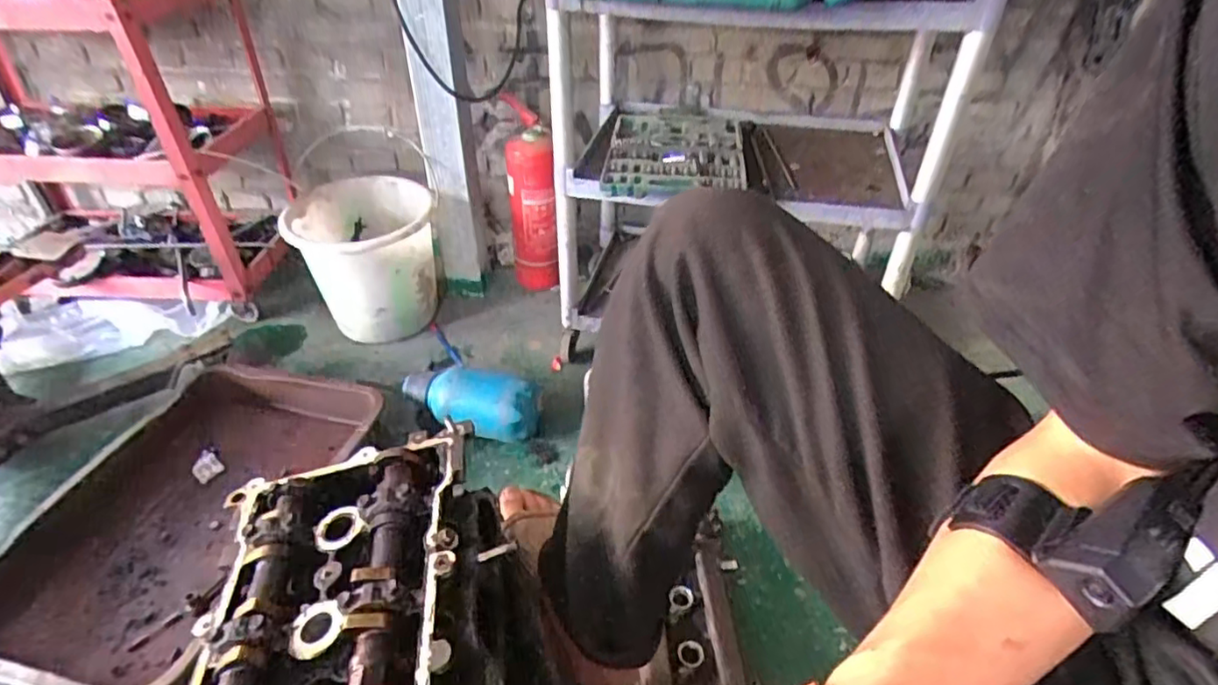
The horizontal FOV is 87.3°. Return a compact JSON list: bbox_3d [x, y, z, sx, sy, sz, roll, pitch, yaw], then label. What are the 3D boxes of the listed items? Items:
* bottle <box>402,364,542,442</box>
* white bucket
[{"bbox_3d":[-0.297,0.126,1.360,0.298,0.116,0.127,9,39,12],"label":"bottle"},{"bbox_3d":[-0.619,-0.207,1.685,0.329,0.355,0.335,-5,38,-8],"label":"white bucket"}]

